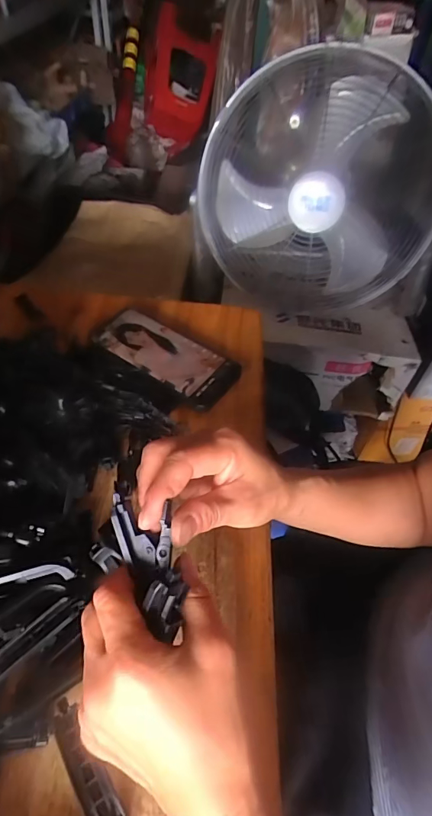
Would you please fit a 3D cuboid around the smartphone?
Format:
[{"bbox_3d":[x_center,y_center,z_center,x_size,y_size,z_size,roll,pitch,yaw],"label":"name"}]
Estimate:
[{"bbox_3d":[-0.057,-0.060,0.473,0.163,0.010,0.070,30,53,20],"label":"smartphone"}]

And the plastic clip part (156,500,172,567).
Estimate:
[{"bbox_3d":[-0.028,0.071,0.238,0.007,0.004,0.035,5,94,-1],"label":"plastic clip part"}]

